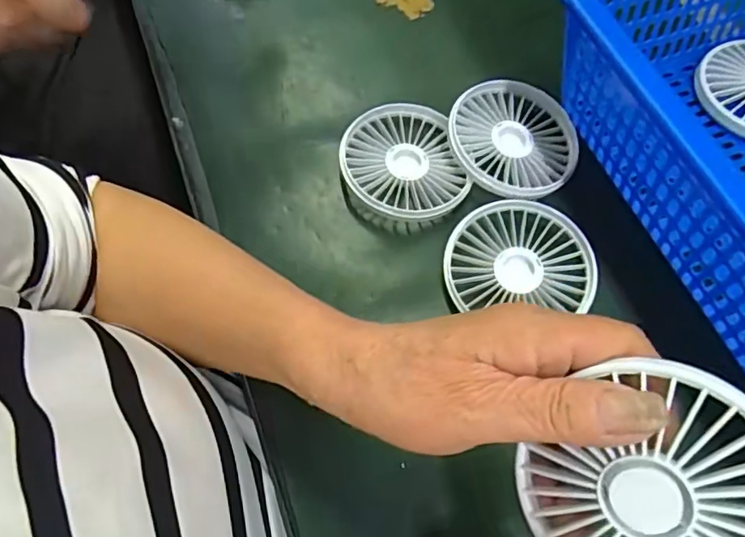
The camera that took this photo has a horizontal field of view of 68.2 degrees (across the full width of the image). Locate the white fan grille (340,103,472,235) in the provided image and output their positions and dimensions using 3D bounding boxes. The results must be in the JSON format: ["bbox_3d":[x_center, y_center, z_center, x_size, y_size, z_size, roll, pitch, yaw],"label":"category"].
[{"bbox_3d":[0.020,-0.069,0.368,0.077,0.019,0.086,-14,66,-3],"label":"white fan grille"}]

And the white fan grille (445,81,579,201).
[{"bbox_3d":[0.095,-0.087,0.368,0.084,0.022,0.087,-1,66,3],"label":"white fan grille"}]

